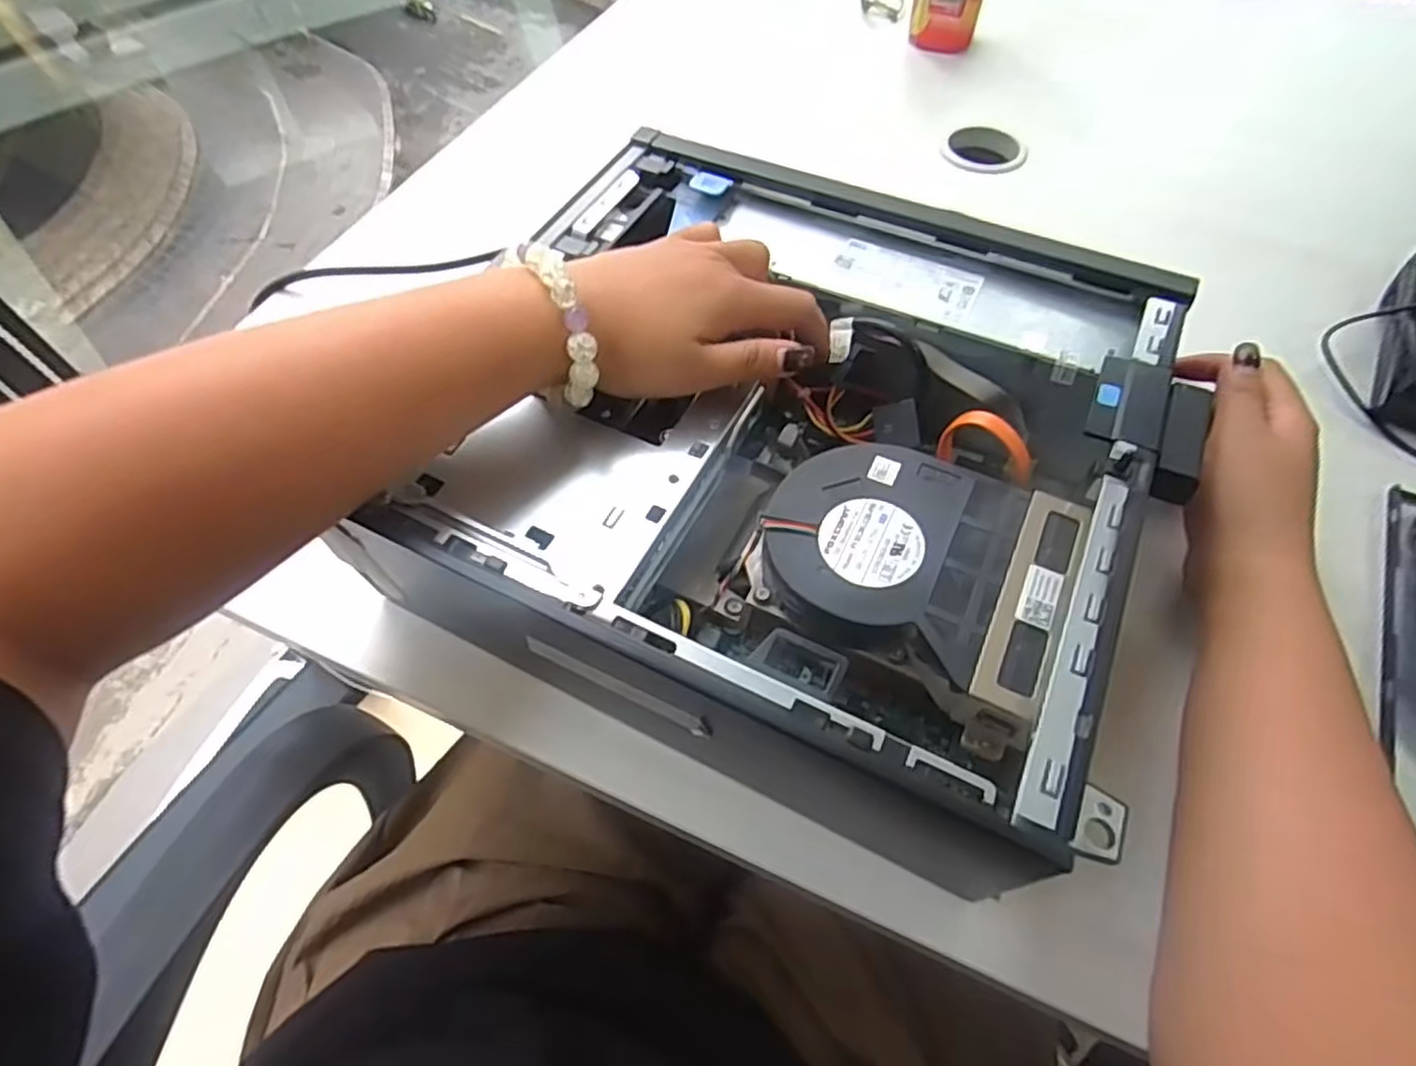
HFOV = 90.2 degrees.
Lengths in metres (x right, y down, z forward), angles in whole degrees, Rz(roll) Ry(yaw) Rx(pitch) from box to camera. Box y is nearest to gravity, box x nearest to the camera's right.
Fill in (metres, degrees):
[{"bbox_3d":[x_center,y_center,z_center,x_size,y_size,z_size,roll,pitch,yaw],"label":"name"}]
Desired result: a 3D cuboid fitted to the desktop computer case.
[{"bbox_3d":[0.038,-0.037,0.336,0.298,0.081,0.300,23,61,15],"label":"desktop computer case"}]

